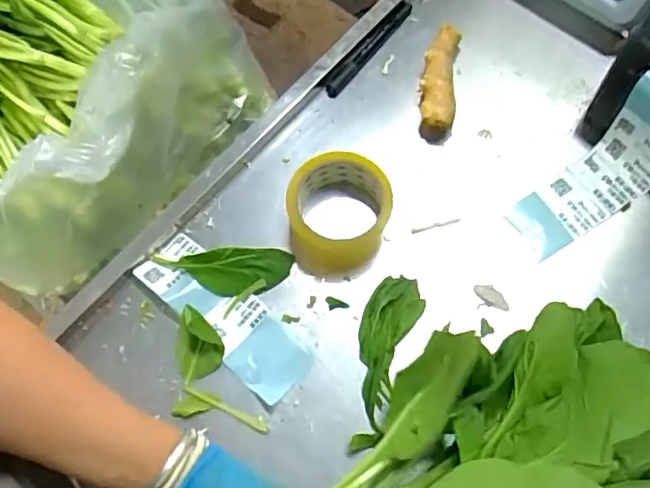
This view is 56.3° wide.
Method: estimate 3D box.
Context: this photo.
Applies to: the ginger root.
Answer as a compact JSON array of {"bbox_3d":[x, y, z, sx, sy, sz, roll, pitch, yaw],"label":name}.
[{"bbox_3d":[0.118,-0.171,0.628,0.036,0.031,0.132,7,70,6],"label":"ginger root"}]

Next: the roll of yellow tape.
[{"bbox_3d":[0.009,-0.028,0.556,0.092,0.065,0.095,-1,69,3],"label":"roll of yellow tape"}]

